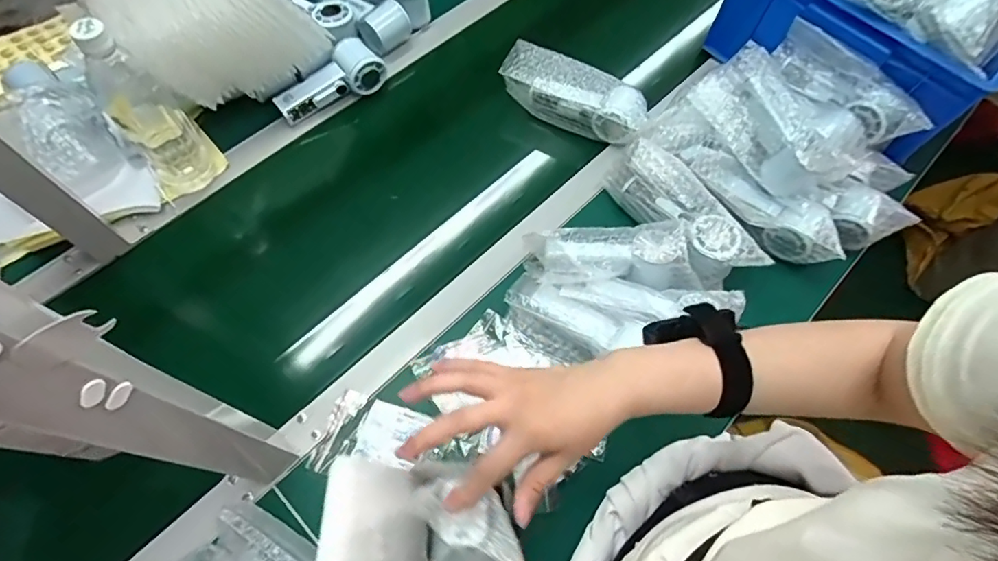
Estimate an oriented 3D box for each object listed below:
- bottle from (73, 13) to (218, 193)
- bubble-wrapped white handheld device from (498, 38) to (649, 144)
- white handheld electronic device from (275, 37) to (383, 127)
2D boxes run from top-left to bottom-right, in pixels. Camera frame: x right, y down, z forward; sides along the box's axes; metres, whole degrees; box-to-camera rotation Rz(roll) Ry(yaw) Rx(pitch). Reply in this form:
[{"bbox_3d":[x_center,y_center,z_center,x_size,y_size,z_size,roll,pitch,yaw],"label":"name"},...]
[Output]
[{"bbox_3d":[-0.398,-0.193,0.589,0.075,0.220,0.078,-36,73,-17],"label":"bottle"},{"bbox_3d":[0.104,-0.255,0.729,0.201,0.075,0.057,26,67,8],"label":"bubble-wrapped white handheld device"},{"bbox_3d":[-0.237,-0.278,0.727,0.150,0.047,0.061,-31,71,-16],"label":"white handheld electronic device"}]

